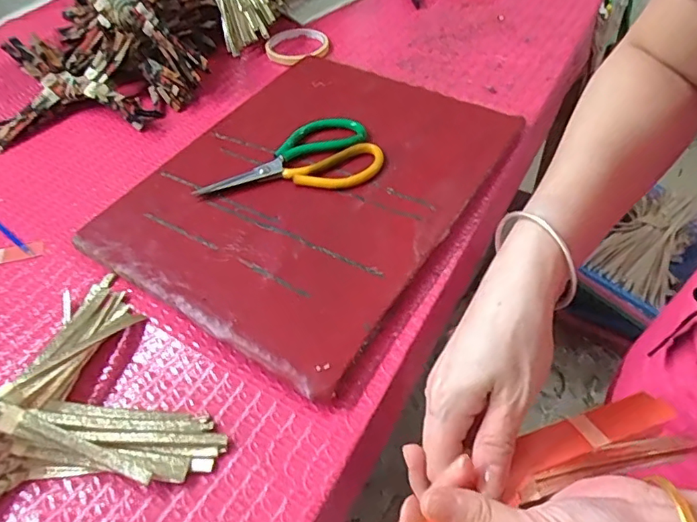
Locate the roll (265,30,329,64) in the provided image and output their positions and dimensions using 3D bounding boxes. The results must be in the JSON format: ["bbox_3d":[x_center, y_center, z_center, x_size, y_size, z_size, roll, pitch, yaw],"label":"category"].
[{"bbox_3d":[-0.072,-0.302,0.754,0.089,0.014,0.087,-2,50,3],"label":"roll"}]

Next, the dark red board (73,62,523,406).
[{"bbox_3d":[-0.036,-0.088,0.557,0.302,0.025,0.395,25,56,23],"label":"dark red board"}]

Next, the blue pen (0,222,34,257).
[{"bbox_3d":[-0.352,-0.030,0.549,0.106,0.004,0.006,31,58,27],"label":"blue pen"}]

